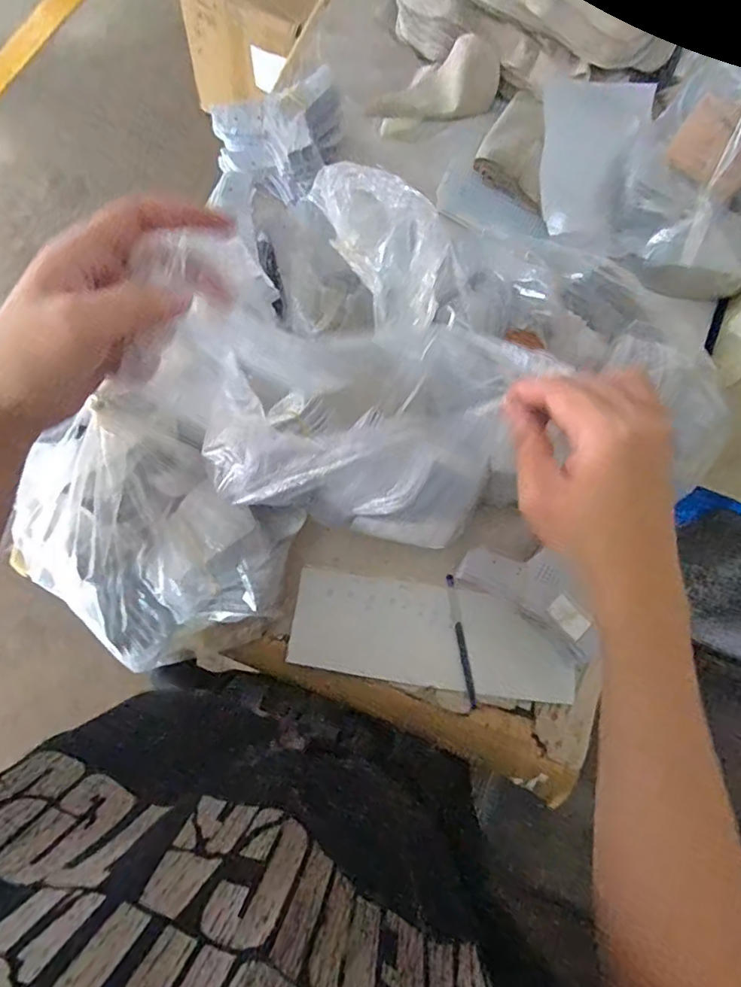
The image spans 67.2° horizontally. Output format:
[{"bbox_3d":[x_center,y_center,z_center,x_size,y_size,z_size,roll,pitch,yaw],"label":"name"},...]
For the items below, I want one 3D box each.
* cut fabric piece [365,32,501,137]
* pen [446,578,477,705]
[{"bbox_3d":[0.078,-0.498,0.686,0.156,0.052,0.070,-16,78,18],"label":"cut fabric piece"},{"bbox_3d":[0.092,0.148,0.564,0.009,0.008,0.130,-8,78,-3],"label":"pen"}]

